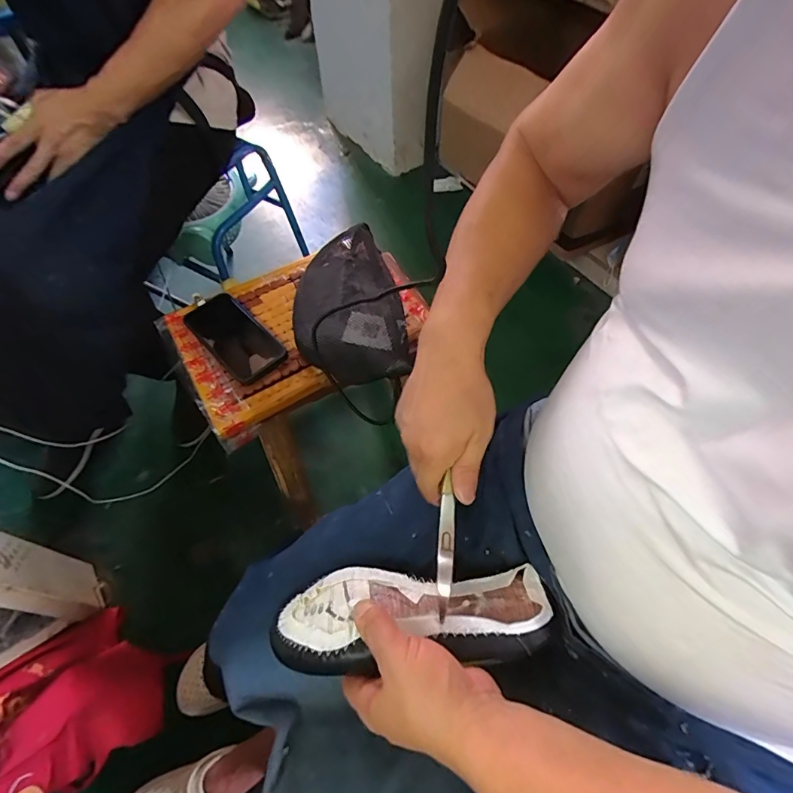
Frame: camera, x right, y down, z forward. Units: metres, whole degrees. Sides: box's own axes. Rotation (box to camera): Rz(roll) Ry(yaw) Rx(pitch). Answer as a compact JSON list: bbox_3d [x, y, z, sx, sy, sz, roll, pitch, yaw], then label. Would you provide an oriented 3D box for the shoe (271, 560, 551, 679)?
[{"bbox_3d":[0.009,0.172,0.362,0.219,0.055,0.083,-5,57,4],"label":"shoe"}]

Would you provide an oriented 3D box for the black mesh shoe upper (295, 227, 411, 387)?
[{"bbox_3d":[-0.079,-0.139,0.660,0.151,0.047,0.293,-13,58,-6],"label":"black mesh shoe upper"}]

